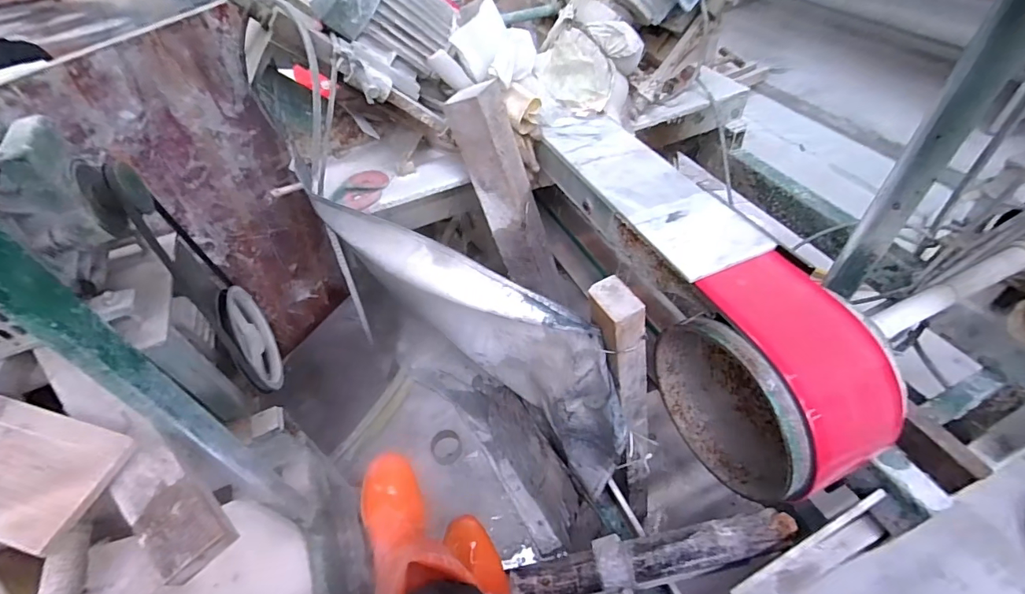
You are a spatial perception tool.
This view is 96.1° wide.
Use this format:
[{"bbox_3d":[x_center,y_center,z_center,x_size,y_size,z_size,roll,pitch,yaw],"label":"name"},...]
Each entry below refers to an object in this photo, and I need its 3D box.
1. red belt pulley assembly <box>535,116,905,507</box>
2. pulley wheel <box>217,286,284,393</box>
[{"bbox_3d":[0.271,-0.027,0.832,0.177,0.322,0.763,-21,49,-12],"label":"red belt pulley assembly"},{"bbox_3d":[-0.493,0.079,0.868,0.031,0.193,0.168,-20,49,-11],"label":"pulley wheel"}]

